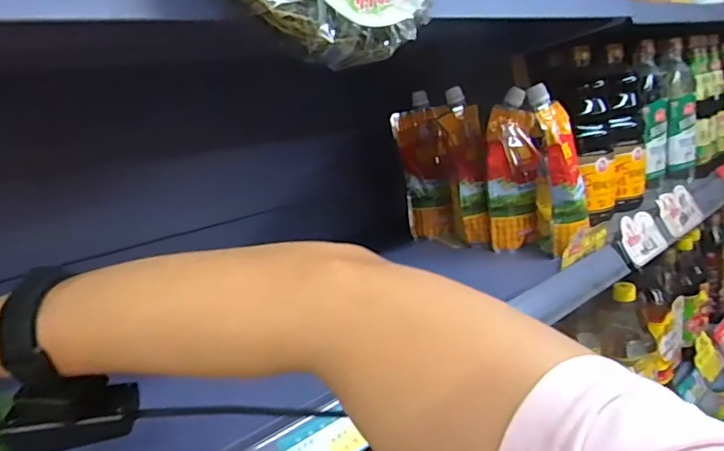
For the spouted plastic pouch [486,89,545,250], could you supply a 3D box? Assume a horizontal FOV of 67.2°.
[{"bbox_3d":[0.201,-0.071,0.714,0.092,0.211,0.055,4,18,39],"label":"spouted plastic pouch"}]

